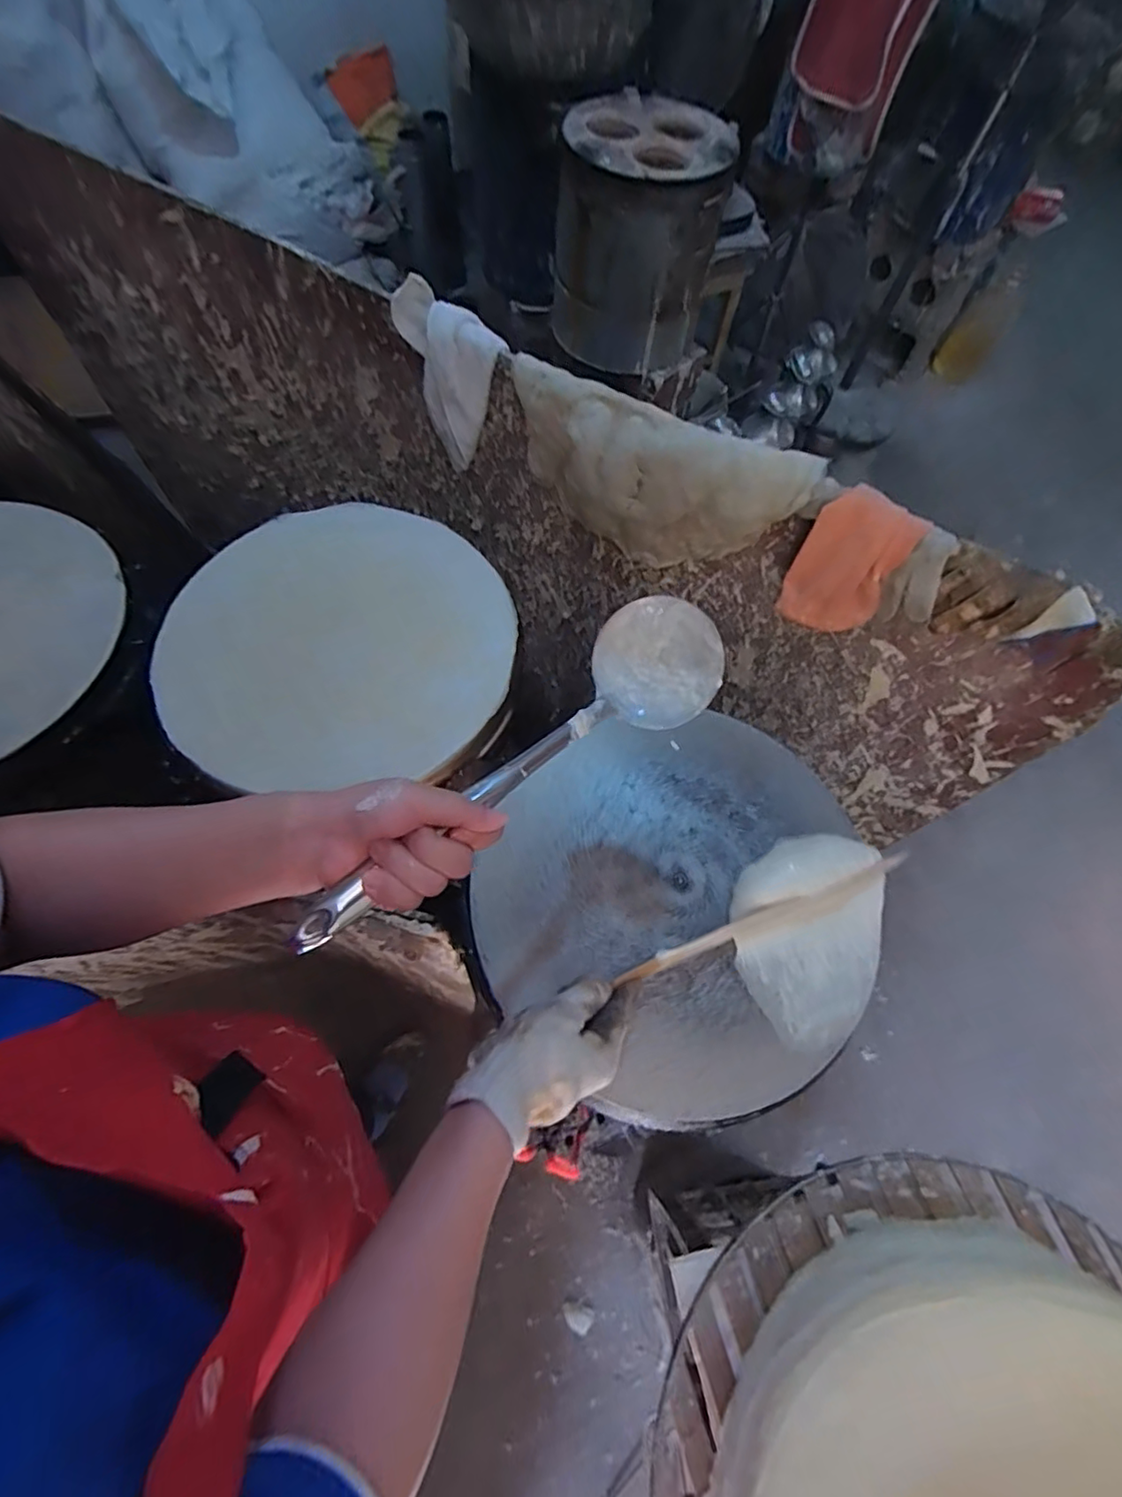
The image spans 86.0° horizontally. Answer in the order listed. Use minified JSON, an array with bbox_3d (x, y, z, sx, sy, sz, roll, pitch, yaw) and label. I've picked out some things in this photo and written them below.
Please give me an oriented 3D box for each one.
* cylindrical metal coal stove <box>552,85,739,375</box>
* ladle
[{"bbox_3d":[0.160,-1.145,1.363,0.340,0.383,0.345,0,65,-3],"label":"cylindrical metal coal stove"},{"bbox_3d":[-0.025,0.006,0.394,0.332,0.059,0.091,-36,72,-25],"label":"ladle"}]

